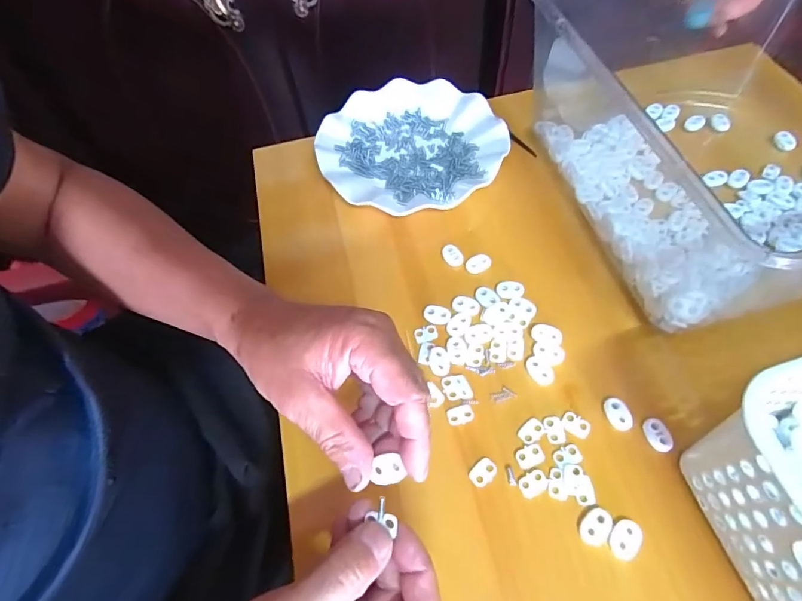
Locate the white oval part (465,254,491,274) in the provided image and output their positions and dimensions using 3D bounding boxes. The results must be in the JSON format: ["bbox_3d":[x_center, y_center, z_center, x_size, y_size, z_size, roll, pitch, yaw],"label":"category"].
[{"bbox_3d":[0.067,-0.031,0.388,0.021,0.010,0.013,-20,60,-7],"label":"white oval part"}]

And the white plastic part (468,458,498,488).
[{"bbox_3d":[0.056,0.117,0.304,0.019,0.004,0.014,-40,65,-18],"label":"white plastic part"}]

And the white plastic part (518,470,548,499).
[{"bbox_3d":[0.089,0.122,0.297,0.020,0.004,0.014,-28,62,-12],"label":"white plastic part"}]

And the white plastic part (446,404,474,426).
[{"bbox_3d":[0.044,0.083,0.324,0.019,0.004,0.013,-16,60,-6],"label":"white plastic part"}]

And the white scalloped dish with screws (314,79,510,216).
[{"bbox_3d":[0.009,-0.158,0.455,0.178,0.025,0.177,-2,60,3],"label":"white scalloped dish with screws"}]

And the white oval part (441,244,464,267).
[{"bbox_3d":[0.045,-0.041,0.390,0.014,0.004,0.021,-25,61,-11],"label":"white oval part"}]

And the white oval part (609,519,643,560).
[{"bbox_3d":[0.140,0.148,0.276,0.016,0.004,0.023,27,65,18],"label":"white oval part"}]

